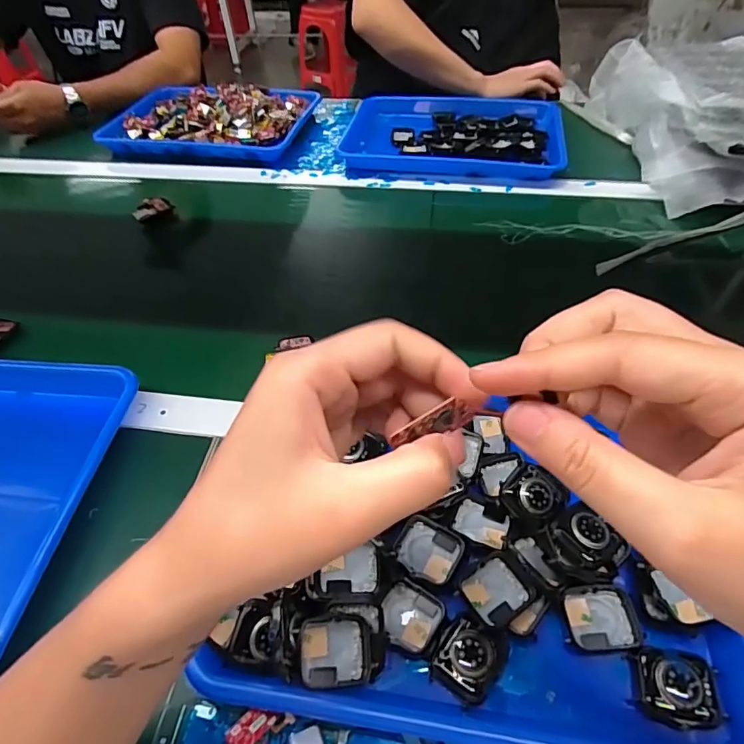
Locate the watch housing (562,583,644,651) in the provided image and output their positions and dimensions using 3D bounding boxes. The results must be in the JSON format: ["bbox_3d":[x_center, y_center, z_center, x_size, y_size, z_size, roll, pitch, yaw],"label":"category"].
[{"bbox_3d":[0.141,0.150,0.306,0.042,0.004,0.037,-4,49,-1],"label":"watch housing"}]

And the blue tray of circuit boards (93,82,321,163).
[{"bbox_3d":[-0.277,-0.439,0.846,0.340,0.058,0.230,9,50,11],"label":"blue tray of circuit boards"}]

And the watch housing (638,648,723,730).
[{"bbox_3d":[0.172,0.178,0.278,0.039,0.009,0.036,2,56,23],"label":"watch housing"}]

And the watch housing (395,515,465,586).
[{"bbox_3d":[0.037,0.119,0.328,0.041,0.011,0.037,24,54,22],"label":"watch housing"}]

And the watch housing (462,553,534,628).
[{"bbox_3d":[0.078,0.138,0.311,0.041,0.012,0.034,-29,54,-21],"label":"watch housing"}]

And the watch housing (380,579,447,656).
[{"bbox_3d":[0.024,0.154,0.309,0.038,0.009,0.036,26,55,23],"label":"watch housing"}]

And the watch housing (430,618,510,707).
[{"bbox_3d":[0.058,0.170,0.293,0.035,0.013,0.041,28,56,24],"label":"watch housing"}]

